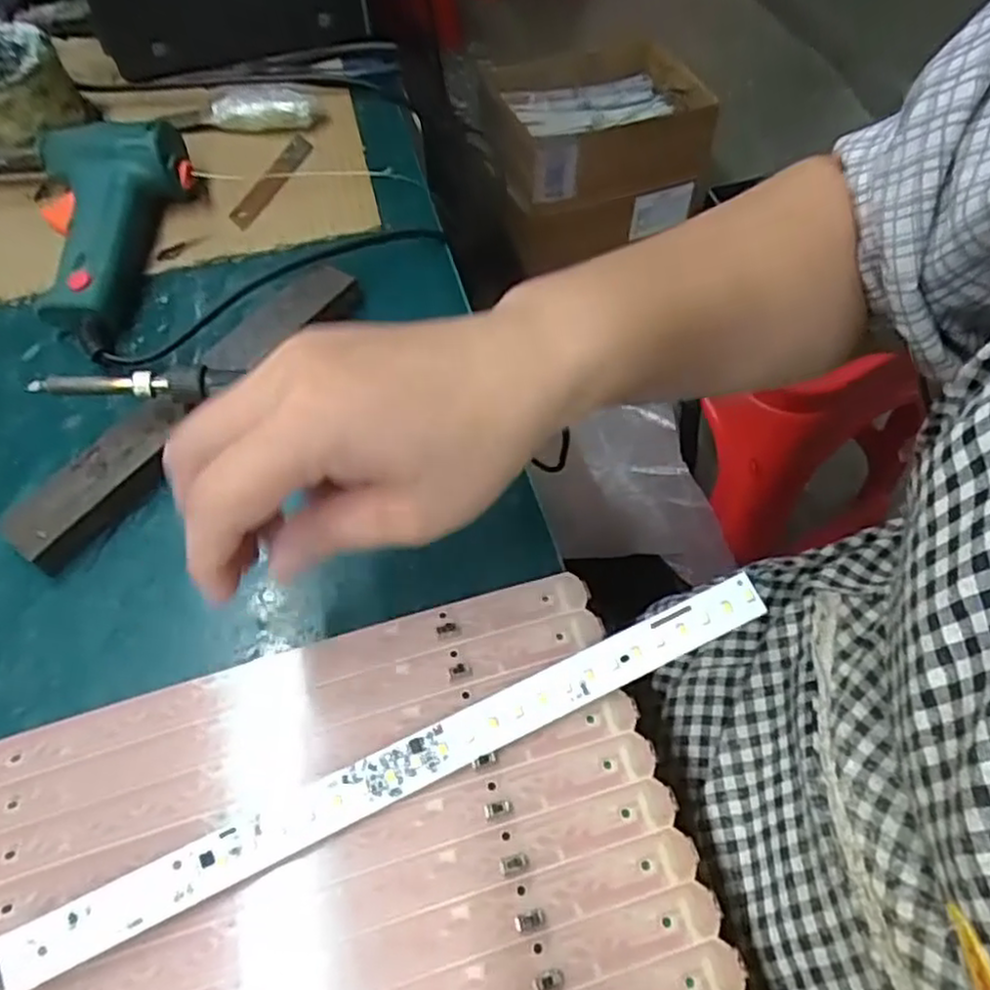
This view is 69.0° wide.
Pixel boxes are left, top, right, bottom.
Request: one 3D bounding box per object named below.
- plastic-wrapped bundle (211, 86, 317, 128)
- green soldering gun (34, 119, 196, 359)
[{"bbox_3d":[-0.155,-0.262,0.487,0.069,0.021,0.017,1,57,4],"label":"plastic-wrapped bundle"},{"bbox_3d":[-0.218,-0.160,0.417,0.100,0.043,0.164,-16,58,-7],"label":"green soldering gun"}]

